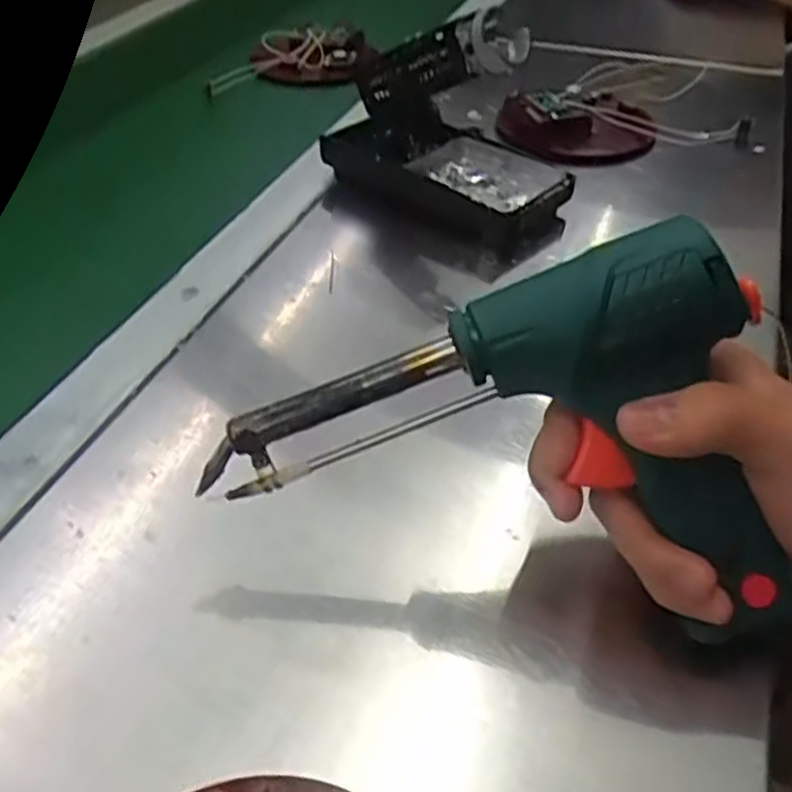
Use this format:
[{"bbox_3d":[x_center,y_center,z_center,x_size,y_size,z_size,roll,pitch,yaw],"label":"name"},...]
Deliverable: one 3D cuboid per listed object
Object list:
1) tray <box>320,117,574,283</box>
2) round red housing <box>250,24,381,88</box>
[{"bbox_3d":[0.034,-0.143,0.516,0.098,0.057,0.167,-31,50,-29],"label":"tray"},{"bbox_3d":[-0.079,-0.321,0.711,0.101,0.029,0.099,11,43,15],"label":"round red housing"}]

